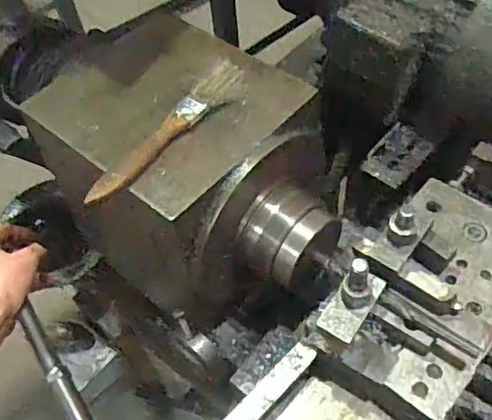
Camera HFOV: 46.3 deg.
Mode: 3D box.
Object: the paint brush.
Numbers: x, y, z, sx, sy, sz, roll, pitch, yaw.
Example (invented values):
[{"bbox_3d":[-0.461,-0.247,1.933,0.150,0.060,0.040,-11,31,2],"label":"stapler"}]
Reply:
[{"bbox_3d":[-0.054,-0.056,0.411,0.029,0.011,0.153,32,63,25],"label":"paint brush"}]

